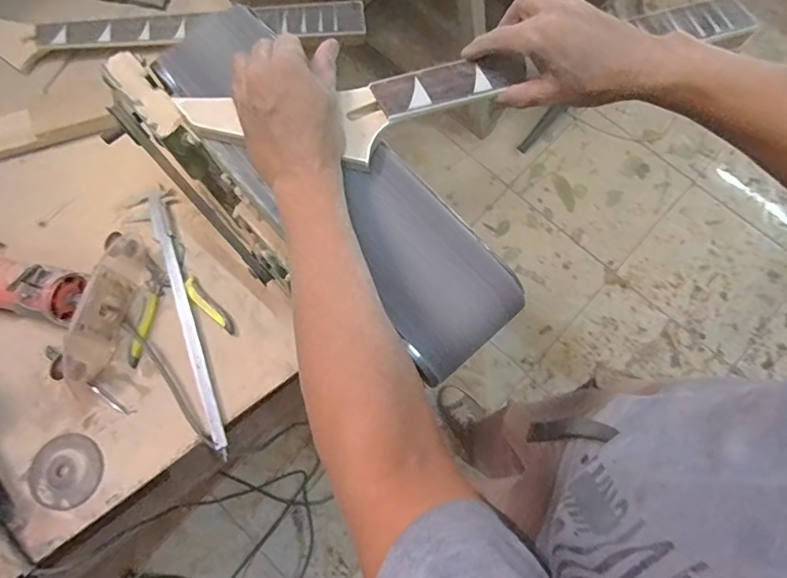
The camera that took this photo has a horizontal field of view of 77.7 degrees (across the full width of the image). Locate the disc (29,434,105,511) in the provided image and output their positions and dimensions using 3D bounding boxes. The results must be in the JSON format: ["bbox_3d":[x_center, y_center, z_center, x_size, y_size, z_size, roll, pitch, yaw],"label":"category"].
[{"bbox_3d":[-0.413,0.229,0.614,0.090,0.008,0.084,0,74,1],"label":"disc"}]

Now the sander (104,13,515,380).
[{"bbox_3d":[-0.077,-0.085,0.501,0.430,0.156,0.179,41,78,11],"label":"sander"}]

